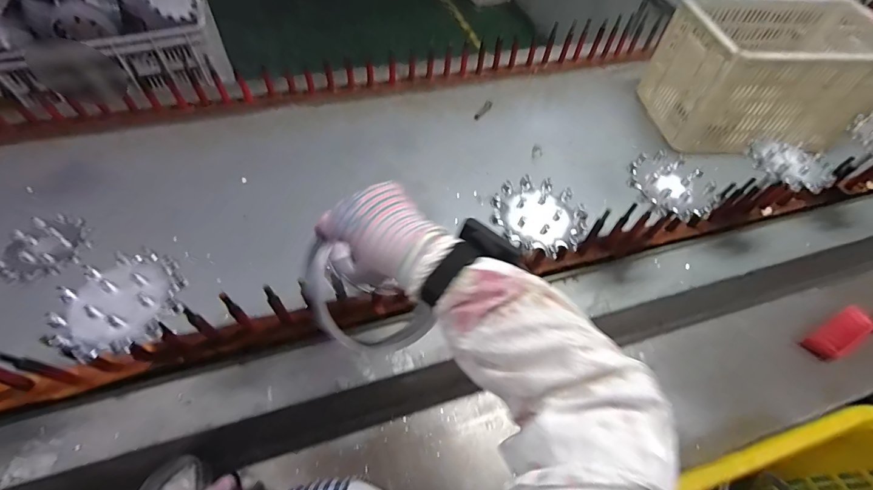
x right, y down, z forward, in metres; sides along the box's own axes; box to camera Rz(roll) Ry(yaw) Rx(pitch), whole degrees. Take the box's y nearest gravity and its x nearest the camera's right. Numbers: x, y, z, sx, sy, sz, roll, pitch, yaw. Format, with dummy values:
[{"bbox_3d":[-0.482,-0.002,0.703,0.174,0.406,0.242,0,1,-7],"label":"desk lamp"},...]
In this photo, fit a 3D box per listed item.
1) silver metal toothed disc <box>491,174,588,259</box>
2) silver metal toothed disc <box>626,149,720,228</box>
[{"bbox_3d":[0.162,-0.048,0.608,0.142,0.022,0.149,1,54,-2],"label":"silver metal toothed disc"},{"bbox_3d":[0.403,-0.106,0.665,0.140,0.020,0.147,1,54,-2],"label":"silver metal toothed disc"}]

